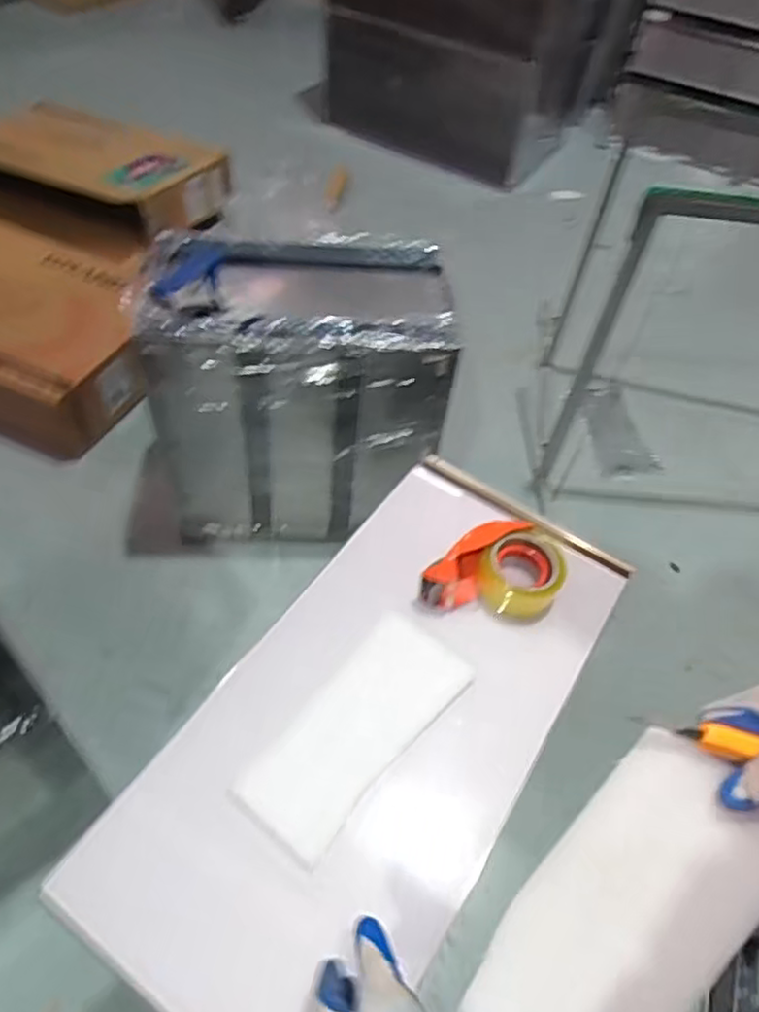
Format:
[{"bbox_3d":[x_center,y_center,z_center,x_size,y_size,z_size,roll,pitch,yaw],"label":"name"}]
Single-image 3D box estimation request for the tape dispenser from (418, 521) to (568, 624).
[{"bbox_3d":[0.148,0.081,0.893,0.185,0.071,0.116,7,51,-2],"label":"tape dispenser"}]

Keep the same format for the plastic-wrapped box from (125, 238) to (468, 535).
[{"bbox_3d":[-0.168,-0.227,1.465,0.585,0.602,0.332,-5,52,-11],"label":"plastic-wrapped box"}]

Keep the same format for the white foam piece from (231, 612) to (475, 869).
[{"bbox_3d":[-0.025,0.256,0.784,0.118,0.024,0.280,39,63,15],"label":"white foam piece"}]

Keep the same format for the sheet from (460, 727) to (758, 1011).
[{"bbox_3d":[0.185,0.308,0.498,0.137,0.028,0.274,37,85,22],"label":"sheet"}]

